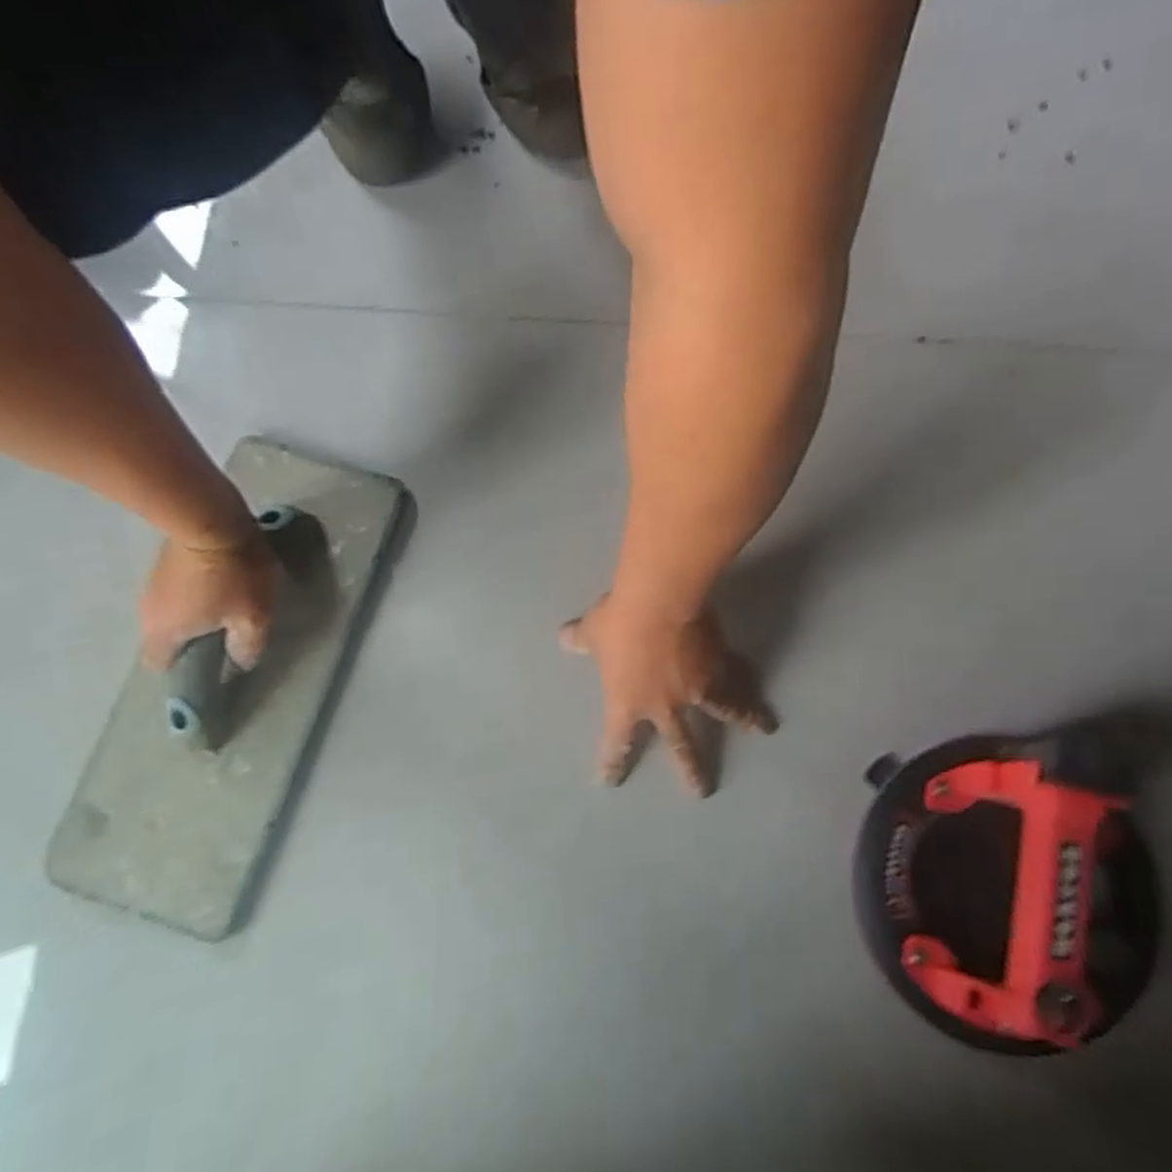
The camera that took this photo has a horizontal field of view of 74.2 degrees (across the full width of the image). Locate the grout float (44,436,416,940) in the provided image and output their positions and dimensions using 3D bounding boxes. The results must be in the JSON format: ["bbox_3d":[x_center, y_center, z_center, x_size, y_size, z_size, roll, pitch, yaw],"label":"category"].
[{"bbox_3d":[-0.252,0.055,0.549,0.157,0.064,0.349,21,77,6],"label":"grout float"}]

